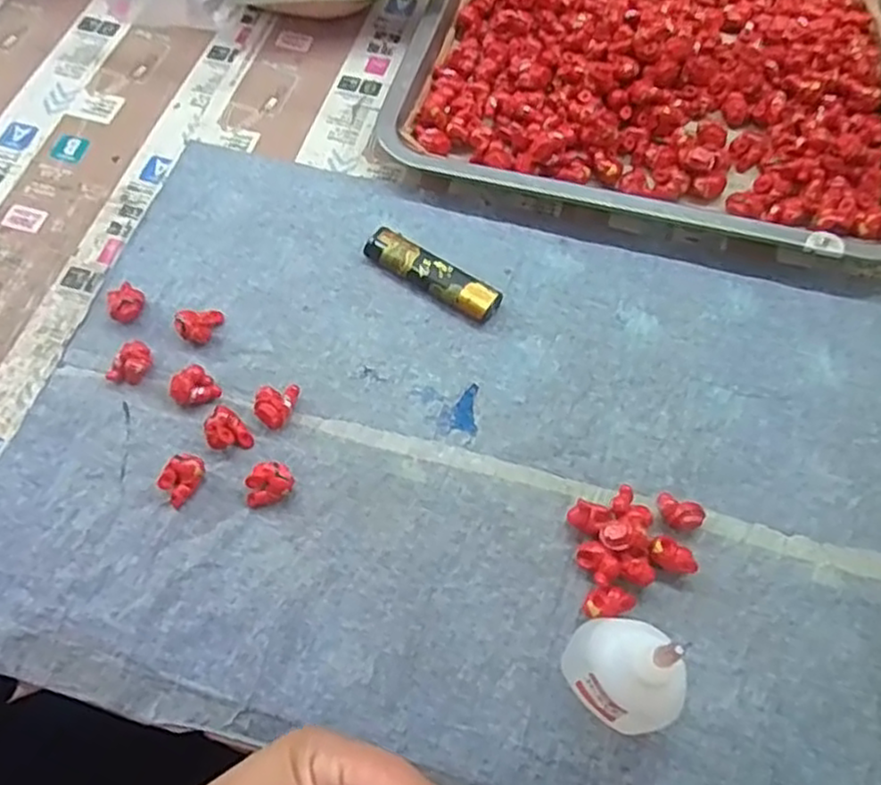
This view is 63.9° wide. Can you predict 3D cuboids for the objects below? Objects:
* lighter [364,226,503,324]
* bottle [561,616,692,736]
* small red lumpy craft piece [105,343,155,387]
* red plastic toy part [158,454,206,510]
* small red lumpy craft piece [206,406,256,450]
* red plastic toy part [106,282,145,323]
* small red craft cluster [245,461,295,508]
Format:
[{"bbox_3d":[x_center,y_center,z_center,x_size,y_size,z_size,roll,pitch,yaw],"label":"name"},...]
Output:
[{"bbox_3d":[-0.005,-0.064,0.385,0.080,0.013,0.020,33,69,15],"label":"lighter"},{"bbox_3d":[0.069,0.104,0.261,0.027,0.084,0.043,-35,69,-15],"label":"bottle"},{"bbox_3d":[-0.158,-0.014,0.359,0.024,0.014,0.014,-38,70,-16],"label":"small red lumpy craft piece"},{"bbox_3d":[-0.122,0.041,0.332,0.016,0.013,0.022,32,69,15],"label":"red plastic toy part"},{"bbox_3d":[-0.104,0.020,0.343,0.018,0.015,0.021,-38,70,-16],"label":"small red lumpy craft piece"},{"bbox_3d":[-0.169,-0.048,0.379,0.019,0.014,0.019,-38,70,-16],"label":"red plastic toy part"},{"bbox_3d":[-0.080,0.043,0.331,0.022,0.015,0.016,-10,65,-4],"label":"small red craft cluster"}]

